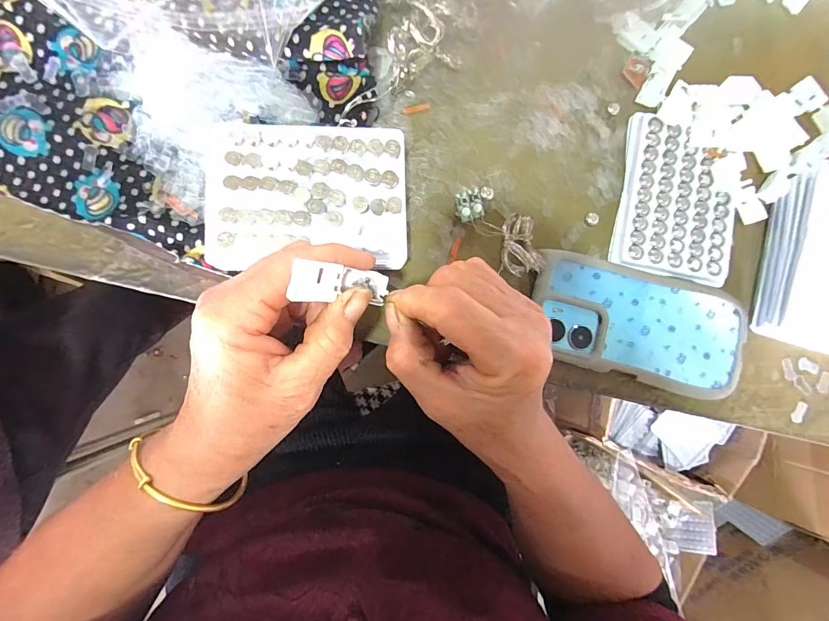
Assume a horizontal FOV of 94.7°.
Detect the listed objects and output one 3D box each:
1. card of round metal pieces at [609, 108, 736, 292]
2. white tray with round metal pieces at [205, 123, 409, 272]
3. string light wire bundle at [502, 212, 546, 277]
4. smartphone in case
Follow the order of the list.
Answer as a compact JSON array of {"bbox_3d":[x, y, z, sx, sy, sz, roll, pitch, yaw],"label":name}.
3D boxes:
[{"bbox_3d":[0.211,-0.088,0.306,0.089,0.011,0.123,11,85,-4],"label":"card of round metal pieces"},{"bbox_3d":[-0.068,-0.077,0.258,0.131,0.010,0.095,-1,89,-9],"label":"white tray with round metal pieces"},{"bbox_3d":[0.080,-0.050,0.289,0.026,0.022,0.046,-6,87,-5],"label":"string light wire bundle"},{"bbox_3d":[0.175,0.012,0.296,0.168,0.011,0.083,13,85,-4],"label":"smartphone in case"}]

